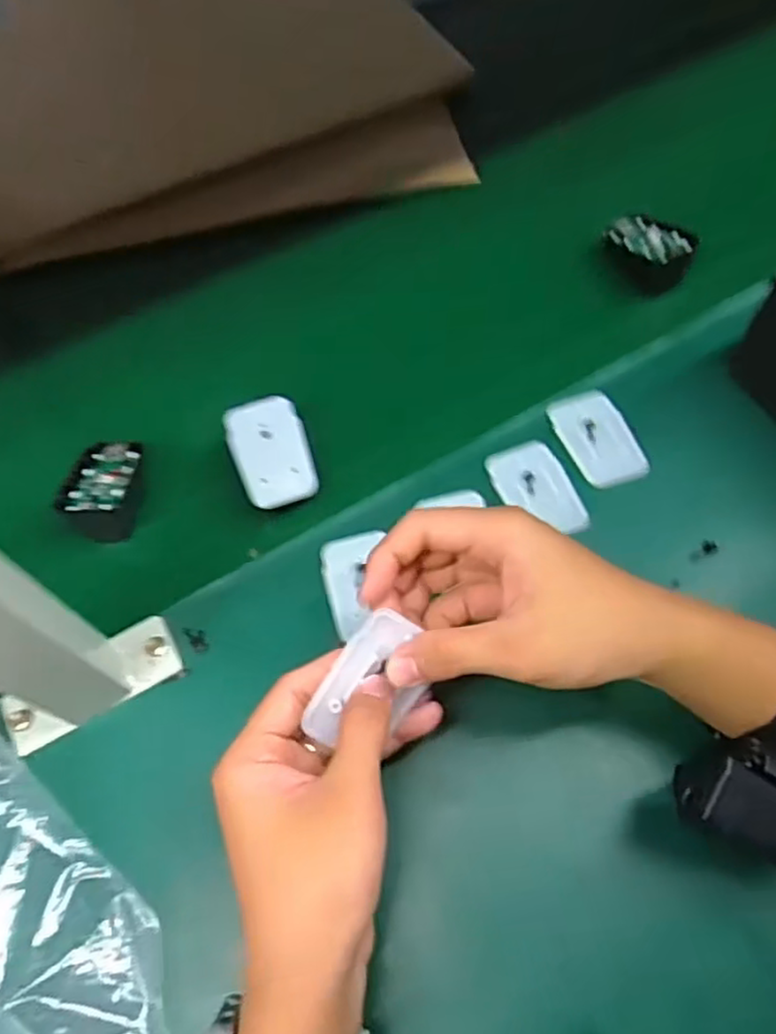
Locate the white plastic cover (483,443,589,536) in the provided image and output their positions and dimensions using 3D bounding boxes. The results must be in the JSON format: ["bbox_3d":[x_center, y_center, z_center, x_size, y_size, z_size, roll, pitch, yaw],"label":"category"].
[{"bbox_3d":[0.096,-0.018,0.454,0.045,0.004,0.072,-22,63,-8],"label":"white plastic cover"}]

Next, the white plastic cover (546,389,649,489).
[{"bbox_3d":[0.139,-0.053,0.472,0.046,0.005,0.071,-19,63,-6],"label":"white plastic cover"}]

